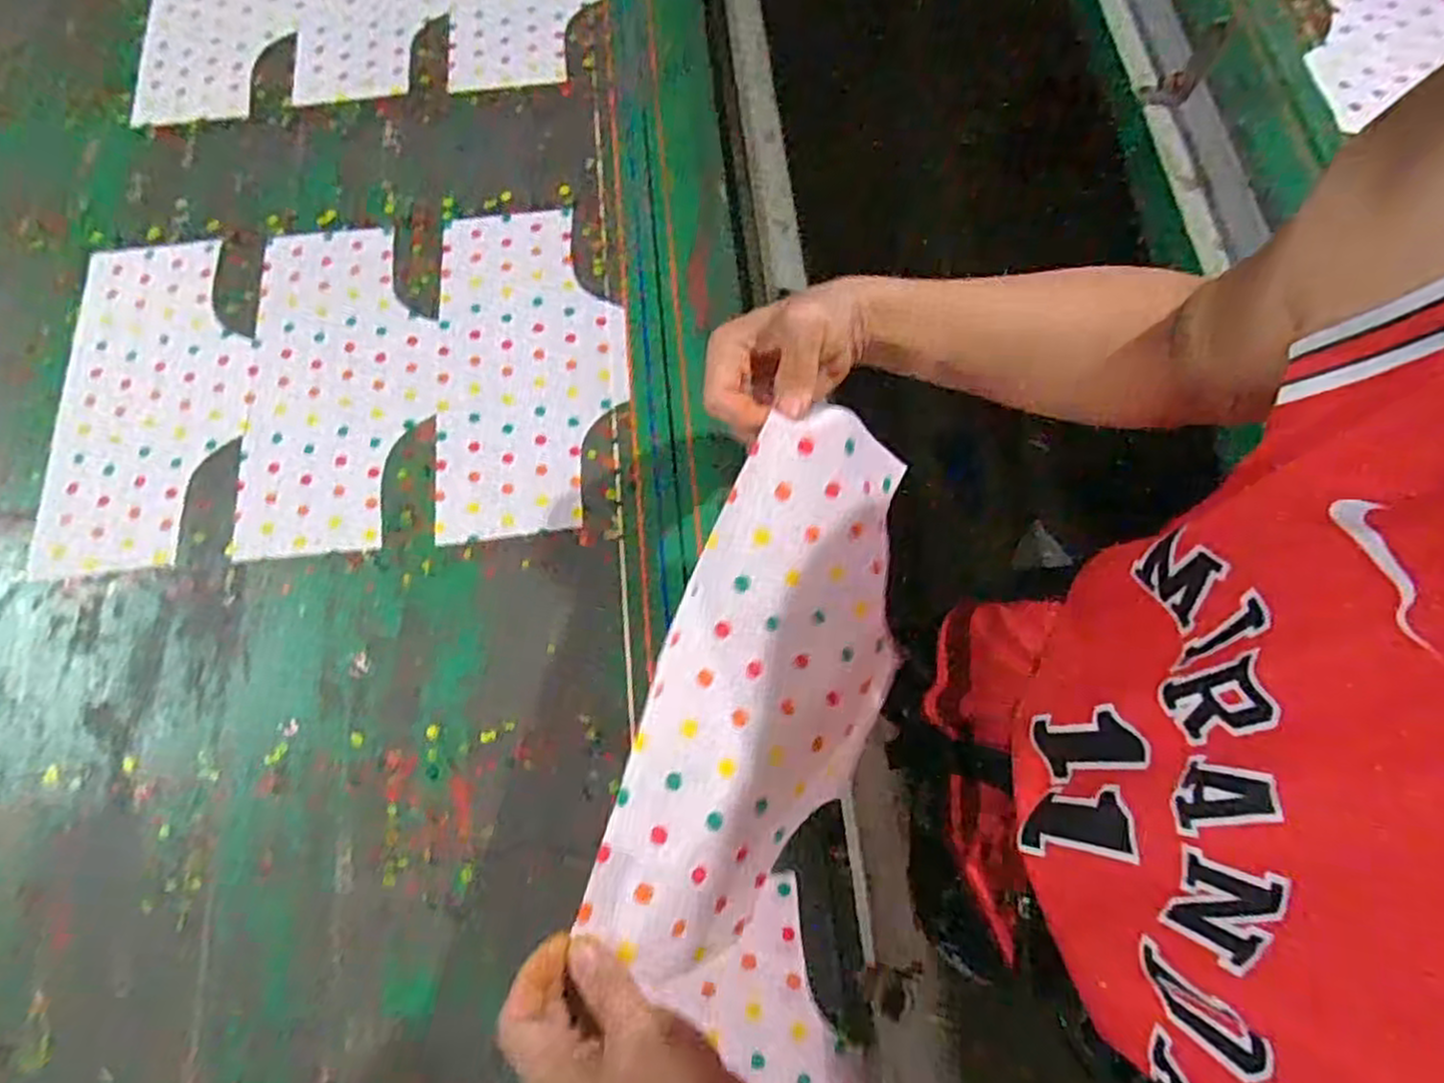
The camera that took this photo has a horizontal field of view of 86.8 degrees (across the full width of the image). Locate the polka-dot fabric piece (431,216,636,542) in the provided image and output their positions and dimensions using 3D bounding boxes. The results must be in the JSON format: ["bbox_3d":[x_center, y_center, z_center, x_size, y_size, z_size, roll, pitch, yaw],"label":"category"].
[{"bbox_3d":[-0.170,-0.161,0.674,0.163,0.004,0.319,-7,71,-1],"label":"polka-dot fabric piece"}]

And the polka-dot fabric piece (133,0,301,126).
[{"bbox_3d":[-0.544,-0.590,0.836,0.163,0.007,0.317,-7,71,-1],"label":"polka-dot fabric piece"}]

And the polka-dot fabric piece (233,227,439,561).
[{"bbox_3d":[-0.336,-0.146,0.675,0.161,0.005,0.319,-7,71,-1],"label":"polka-dot fabric piece"}]

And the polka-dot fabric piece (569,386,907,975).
[{"bbox_3d":[0.035,0.086,0.450,0.157,0.040,0.312,28,77,-29],"label":"polka-dot fabric piece"}]

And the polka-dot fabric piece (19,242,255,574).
[{"bbox_3d":[-0.501,-0.133,0.675,0.163,0.005,0.320,-6,71,-1],"label":"polka-dot fabric piece"}]

